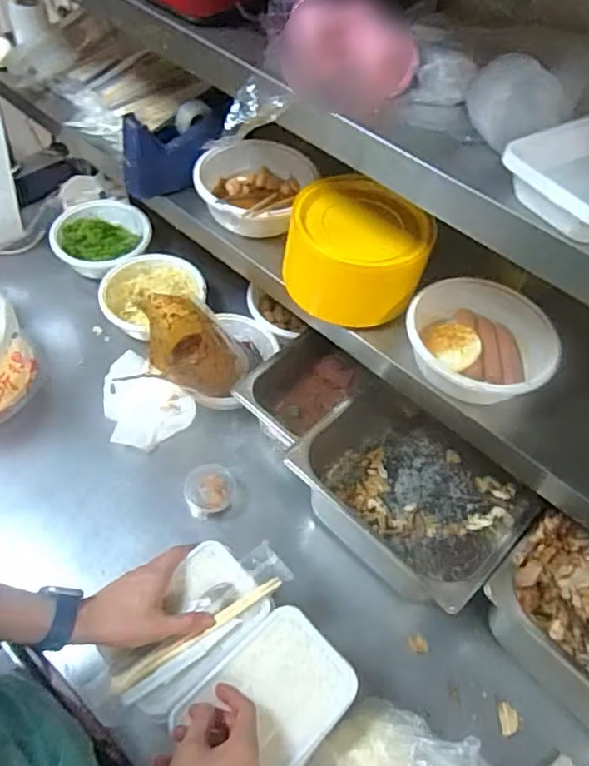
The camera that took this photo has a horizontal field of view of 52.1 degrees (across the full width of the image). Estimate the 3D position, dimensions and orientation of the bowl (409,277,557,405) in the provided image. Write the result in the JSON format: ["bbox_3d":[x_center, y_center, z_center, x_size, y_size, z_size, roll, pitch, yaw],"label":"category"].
[{"bbox_3d":[0.213,-0.046,0.703,0.171,0.067,0.164,2,54,-3],"label":"bowl"}]

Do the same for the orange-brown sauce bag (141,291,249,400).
[{"bbox_3d":[-0.139,-0.054,0.857,0.132,0.111,0.145,-17,57,-17],"label":"orange-brown sauce bag"}]

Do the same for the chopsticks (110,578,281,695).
[{"bbox_3d":[-0.100,0.263,0.638,0.198,0.004,0.014,-27,60,-21],"label":"chopsticks"}]

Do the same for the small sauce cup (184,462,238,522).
[{"bbox_3d":[-0.118,0.151,0.843,0.069,0.035,0.069,2,54,-3],"label":"small sauce cup"}]

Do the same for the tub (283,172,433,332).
[{"bbox_3d":[0.078,-0.163,0.749,0.165,0.098,0.155,2,54,-3],"label":"tub"}]

